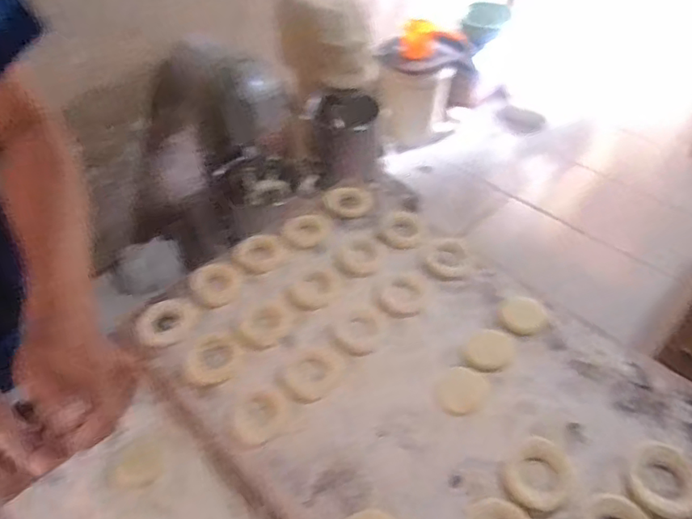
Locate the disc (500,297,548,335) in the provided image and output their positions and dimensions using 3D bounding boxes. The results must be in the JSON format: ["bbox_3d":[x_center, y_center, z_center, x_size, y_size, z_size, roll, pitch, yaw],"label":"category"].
[{"bbox_3d":[0.216,0.067,0.705,0.053,0.009,0.048,-8,45,-9],"label":"disc"}]

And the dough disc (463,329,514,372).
[{"bbox_3d":[0.164,0.103,0.668,0.050,0.007,0.057,24,49,21],"label":"dough disc"}]

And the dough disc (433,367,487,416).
[{"bbox_3d":[0.126,0.142,0.638,0.058,0.004,0.052,-29,52,-27],"label":"dough disc"}]

